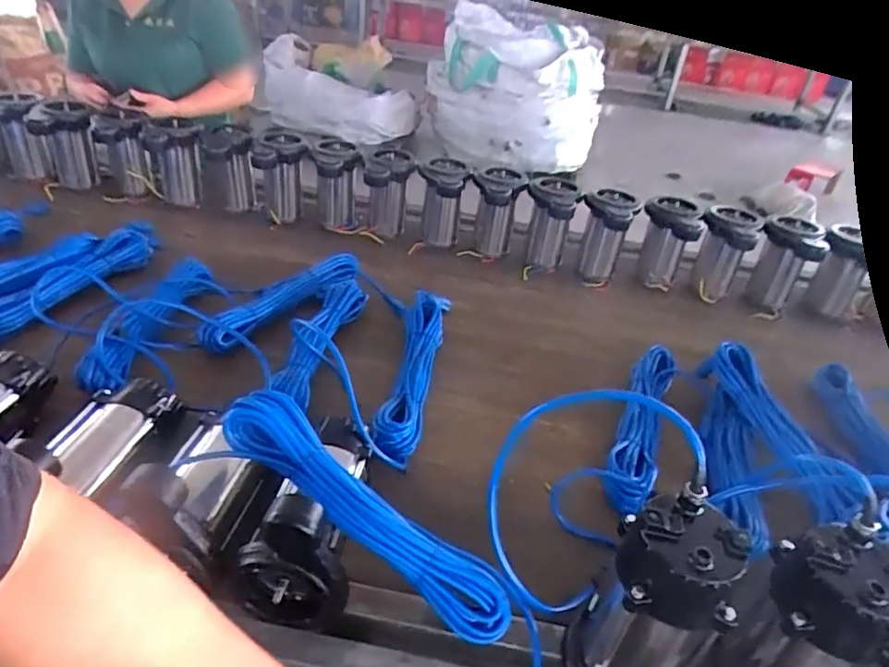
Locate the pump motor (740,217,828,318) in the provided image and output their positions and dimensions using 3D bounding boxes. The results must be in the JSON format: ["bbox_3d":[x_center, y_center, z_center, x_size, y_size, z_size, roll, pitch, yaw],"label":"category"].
[{"bbox_3d":[0.718,-0.129,1.240,0.121,0.195,0.114,19,36,17],"label":"pump motor"}]

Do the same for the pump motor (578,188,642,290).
[{"bbox_3d":[0.345,-0.208,1.277,0.112,0.188,0.104,20,36,18],"label":"pump motor"}]

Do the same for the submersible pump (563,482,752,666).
[{"bbox_3d":[0.178,0.271,0.512,0.121,0.233,0.148,23,37,22],"label":"submersible pump"}]

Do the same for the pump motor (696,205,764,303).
[{"bbox_3d":[0.600,-0.165,1.265,0.115,0.195,0.118,19,36,17],"label":"pump motor"}]

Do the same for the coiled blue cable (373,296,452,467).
[{"bbox_3d":[-0.053,0.050,0.942,0.077,0.053,0.450,9,34,2],"label":"coiled blue cable"}]

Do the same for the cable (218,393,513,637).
[{"bbox_3d":[-0.082,0.193,0.625,0.365,0.054,0.072,39,40,3],"label":"cable"}]

